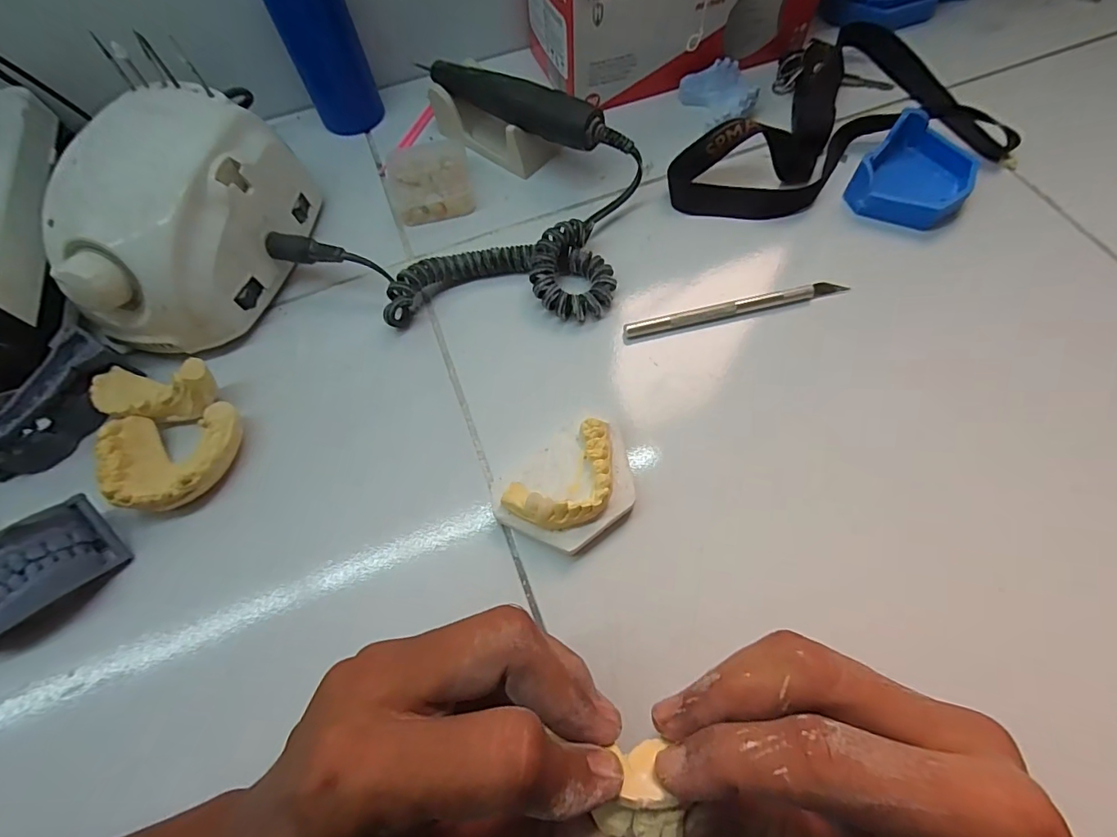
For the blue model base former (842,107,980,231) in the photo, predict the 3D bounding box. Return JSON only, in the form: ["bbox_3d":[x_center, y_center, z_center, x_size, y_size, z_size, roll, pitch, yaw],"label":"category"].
[{"bbox_3d":[0.238,-0.161,0.320,0.064,0.026,0.083,37,72,17],"label":"blue model base former"}]

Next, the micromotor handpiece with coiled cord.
[{"bbox_3d":[-0.053,-0.157,0.316,0.198,0.042,0.196,-1,66,2],"label":"micromotor handpiece with coiled cord"}]

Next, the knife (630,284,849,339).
[{"bbox_3d":[0.105,-0.065,0.293,0.133,0.011,0.008,-13,66,-3],"label":"knife"}]

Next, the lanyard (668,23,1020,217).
[{"bbox_3d":[0.185,-0.223,0.352,0.241,0.046,0.150,-13,66,-3],"label":"lanyard"}]

